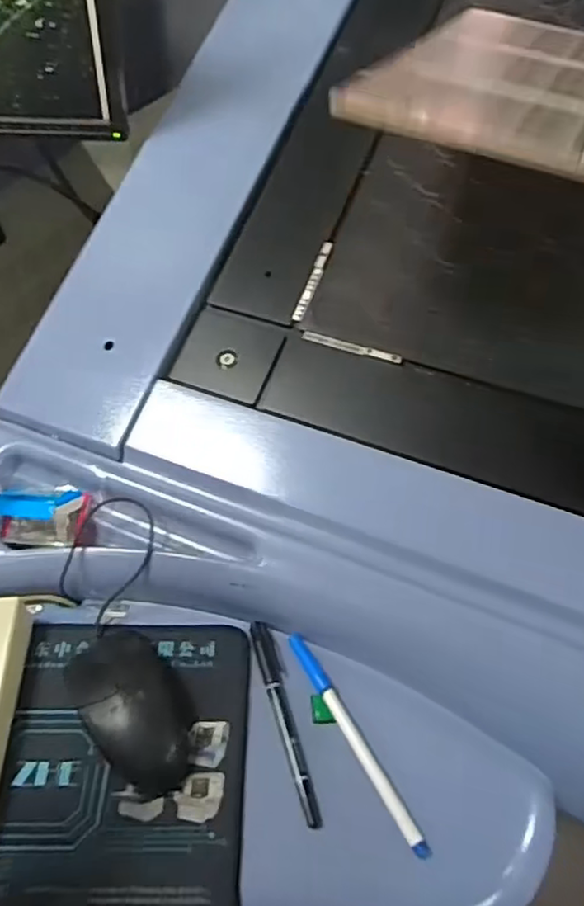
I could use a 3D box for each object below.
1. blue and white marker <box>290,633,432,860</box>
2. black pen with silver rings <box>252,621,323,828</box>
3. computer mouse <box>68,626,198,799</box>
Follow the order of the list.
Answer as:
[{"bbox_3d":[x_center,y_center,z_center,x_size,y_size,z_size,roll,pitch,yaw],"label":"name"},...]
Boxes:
[{"bbox_3d":[0.041,0.191,0.440,0.011,0.007,0.161,-22,53,-20],"label":"blue and white marker"},{"bbox_3d":[-0.004,0.182,0.452,0.015,0.014,0.137,-12,50,-12],"label":"black pen with silver rings"},{"bbox_3d":[-0.108,0.167,0.443,0.066,0.034,0.119,-30,55,-25],"label":"computer mouse"}]

